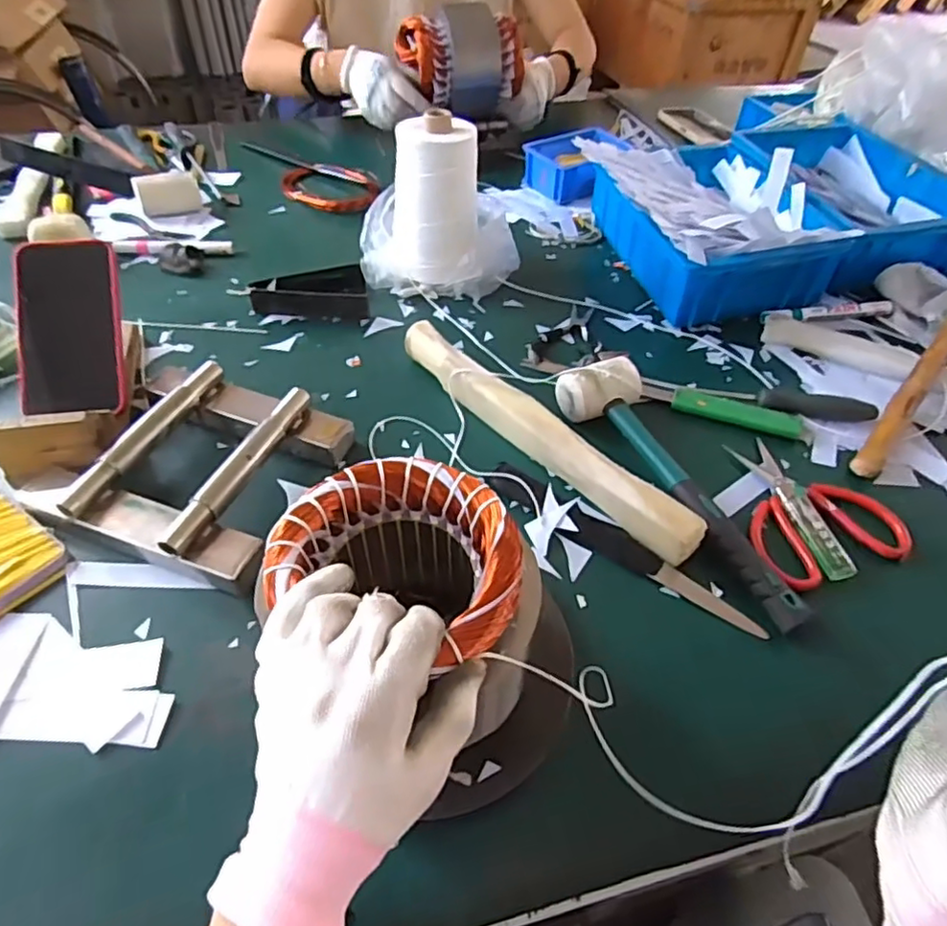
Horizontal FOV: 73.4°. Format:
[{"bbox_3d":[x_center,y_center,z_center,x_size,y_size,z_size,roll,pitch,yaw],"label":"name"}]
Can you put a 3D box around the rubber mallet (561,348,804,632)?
[{"bbox_3d":[0.176,0.008,0.530,0.068,0.043,0.281,-21,52,-22],"label":"rubber mallet"}]

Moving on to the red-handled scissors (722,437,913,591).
[{"bbox_3d":[0.275,0.029,0.536,0.131,0.016,0.146,-11,48,-13],"label":"red-handled scissors"}]

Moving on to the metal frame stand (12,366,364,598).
[{"bbox_3d":[-0.228,-0.005,0.519,0.201,0.043,0.182,17,48,13],"label":"metal frame stand"}]

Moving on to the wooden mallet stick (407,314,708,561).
[{"bbox_3d":[0.054,-0.029,0.570,0.031,0.043,0.340,-33,57,-29],"label":"wooden mallet stick"}]

